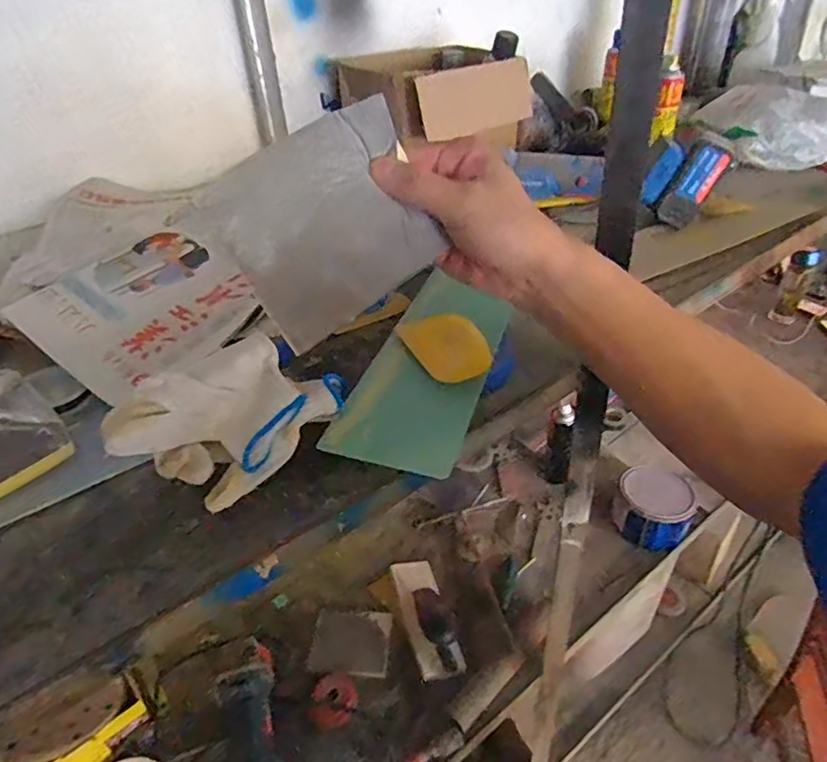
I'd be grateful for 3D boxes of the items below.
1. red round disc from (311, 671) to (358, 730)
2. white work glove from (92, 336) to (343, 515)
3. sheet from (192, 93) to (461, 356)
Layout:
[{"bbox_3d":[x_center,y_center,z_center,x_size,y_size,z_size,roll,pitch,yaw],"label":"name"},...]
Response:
[{"bbox_3d":[-0.111,0.453,0.796,0.060,0.013,0.070,-2,37,0],"label":"red round disc"},{"bbox_3d":[-0.137,0.026,0.423,0.152,0.074,0.082,-29,45,-31],"label":"white work glove"},{"bbox_3d":[-0.044,-0.087,0.308,0.114,0.096,0.005,-38,18,-18],"label":"sheet"}]

